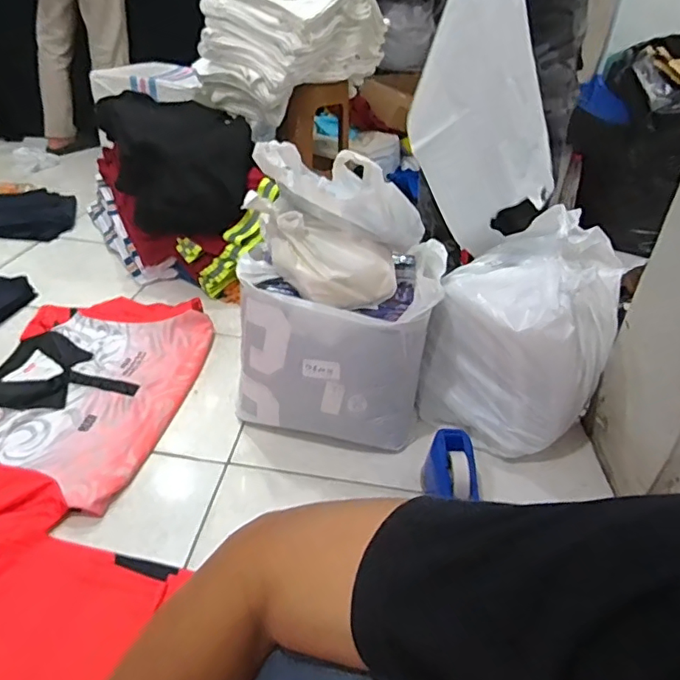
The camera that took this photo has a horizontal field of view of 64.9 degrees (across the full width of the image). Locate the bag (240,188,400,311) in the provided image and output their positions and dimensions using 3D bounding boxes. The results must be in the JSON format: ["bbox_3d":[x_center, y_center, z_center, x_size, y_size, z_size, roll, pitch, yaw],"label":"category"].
[{"bbox_3d":[-0.038,-0.138,0.889,0.271,0.118,0.088,30,37,6],"label":"bag"}]

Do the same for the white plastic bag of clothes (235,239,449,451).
[{"bbox_3d":[0.000,0.011,0.989,0.359,0.288,0.244,3,34,-5],"label":"white plastic bag of clothes"}]

